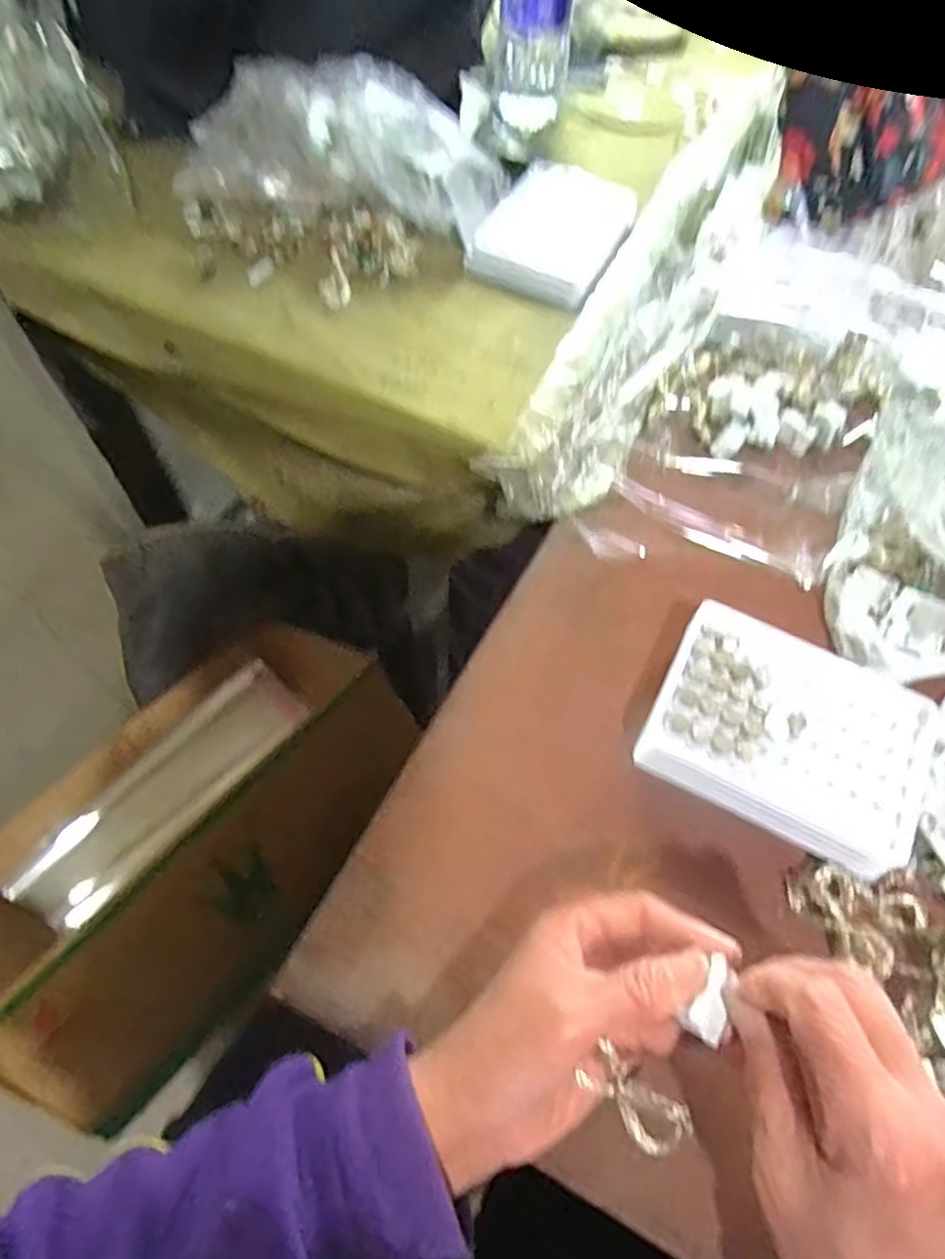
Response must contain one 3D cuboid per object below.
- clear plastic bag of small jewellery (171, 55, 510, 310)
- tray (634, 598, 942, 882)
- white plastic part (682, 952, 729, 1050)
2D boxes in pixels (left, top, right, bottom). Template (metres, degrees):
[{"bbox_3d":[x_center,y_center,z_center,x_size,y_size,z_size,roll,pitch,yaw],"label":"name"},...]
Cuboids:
[{"bbox_3d":[-0.101,-0.357,0.518,0.242,0.071,0.227,-16,66,-10],"label":"clear plastic bag of small jewellery"},{"bbox_3d":[0.170,0.056,0.366,0.144,0.027,0.107,26,66,10],"label":"tray"},{"bbox_3d":[0.088,0.137,0.259,0.015,0.005,0.028,23,69,9],"label":"white plastic part"}]

